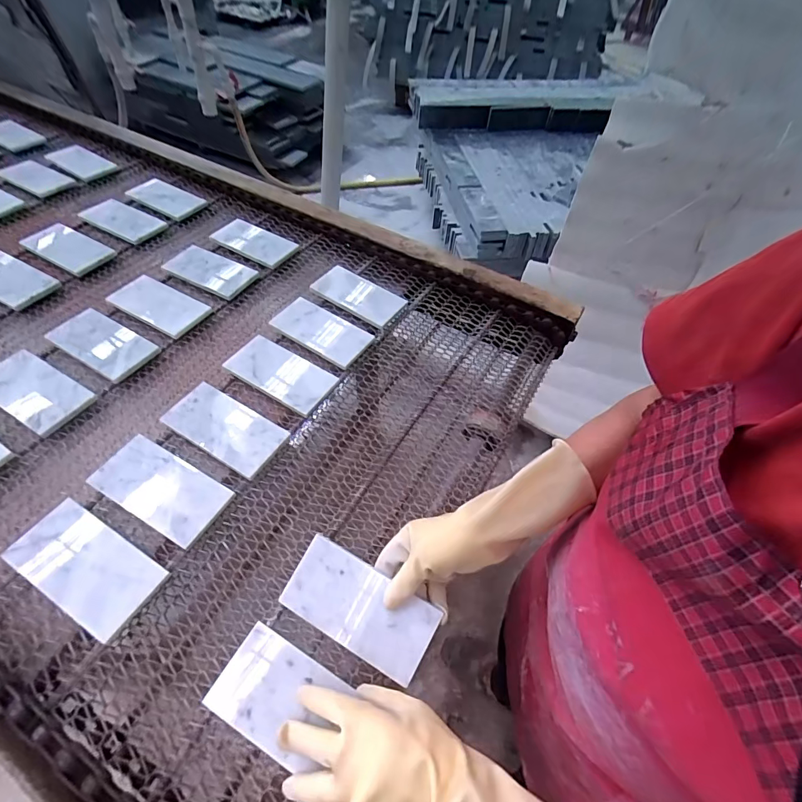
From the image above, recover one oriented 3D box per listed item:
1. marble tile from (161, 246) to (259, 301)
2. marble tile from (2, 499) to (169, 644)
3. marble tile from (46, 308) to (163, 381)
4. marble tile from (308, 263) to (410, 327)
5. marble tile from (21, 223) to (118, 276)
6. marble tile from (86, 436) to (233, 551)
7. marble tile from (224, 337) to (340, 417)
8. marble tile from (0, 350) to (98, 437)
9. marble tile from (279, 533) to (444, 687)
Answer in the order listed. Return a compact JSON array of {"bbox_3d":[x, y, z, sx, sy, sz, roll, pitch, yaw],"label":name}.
[{"bbox_3d":[-0.365,-0.250,0.784,0.183,0.016,0.088,25,59,20],"label":"marble tile"},{"bbox_3d":[-0.335,0.175,0.440,0.161,0.010,0.078,27,56,15],"label":"marble tile"},{"bbox_3d":[-0.464,-0.091,0.643,0.166,0.015,0.080,25,59,20],"label":"marble tile"},{"bbox_3d":[-0.074,-0.198,0.753,0.162,0.013,0.088,30,53,15],"label":"marble tile"},{"bbox_3d":[-0.658,-0.303,0.814,0.184,0.014,0.084,25,59,19],"label":"marble tile"},{"bbox_3d":[-0.289,0.102,0.497,0.161,0.014,0.079,23,58,18],"label":"marble tile"},{"bbox_3d":[-0.174,-0.047,0.621,0.156,0.013,0.092,30,52,15],"label":"marble tile"},{"bbox_3d":[-0.516,-0.016,0.580,0.159,0.018,0.081,24,58,19],"label":"marble tile"},{"bbox_3d":[-0.042,0.211,0.423,0.151,0.006,0.078,27,78,12],"label":"marble tile"}]

